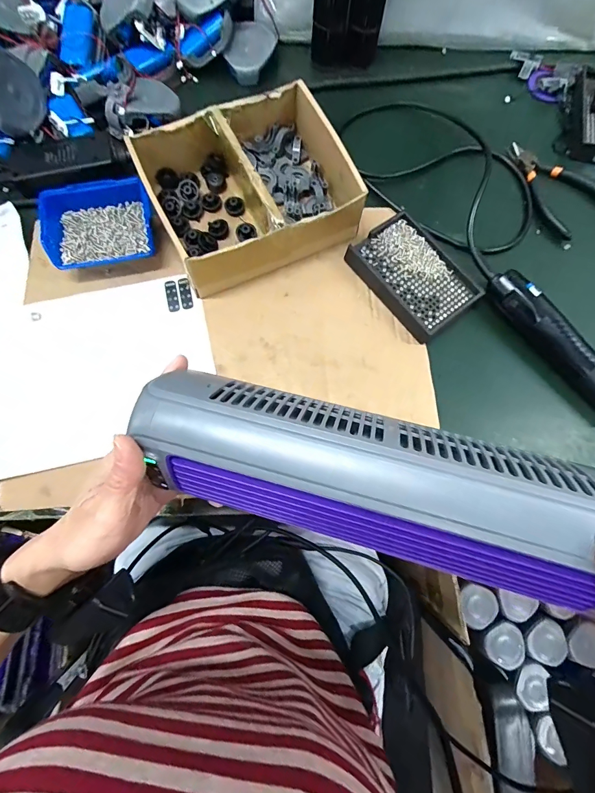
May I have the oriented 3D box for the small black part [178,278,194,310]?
[{"bbox_3d":[-0.124,-0.116,0.412,0.014,0.005,0.038,-12,76,-5],"label":"small black part"}]

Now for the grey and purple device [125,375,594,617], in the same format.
[{"bbox_3d":[0.048,0.046,0.213,0.290,0.043,0.078,13,75,11],"label":"grey and purple device"}]

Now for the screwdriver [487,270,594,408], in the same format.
[{"bbox_3d":[0.305,-0.024,0.387,0.043,0.037,0.278,-41,80,-12],"label":"screwdriver"}]

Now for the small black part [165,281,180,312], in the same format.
[{"bbox_3d":[-0.138,-0.112,0.411,0.012,0.004,0.037,-11,76,-5],"label":"small black part"}]

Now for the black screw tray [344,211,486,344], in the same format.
[{"bbox_3d":[0.131,-0.136,0.418,0.090,0.021,0.134,-38,79,-11],"label":"black screw tray"}]

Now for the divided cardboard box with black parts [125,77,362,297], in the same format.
[{"bbox_3d":[-0.052,-0.228,0.409,0.197,0.072,0.167,-24,77,-8],"label":"divided cardboard box with black parts"}]

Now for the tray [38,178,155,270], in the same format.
[{"bbox_3d":[-0.211,-0.184,0.402,0.112,0.044,0.088,-16,76,-6],"label":"tray"}]

